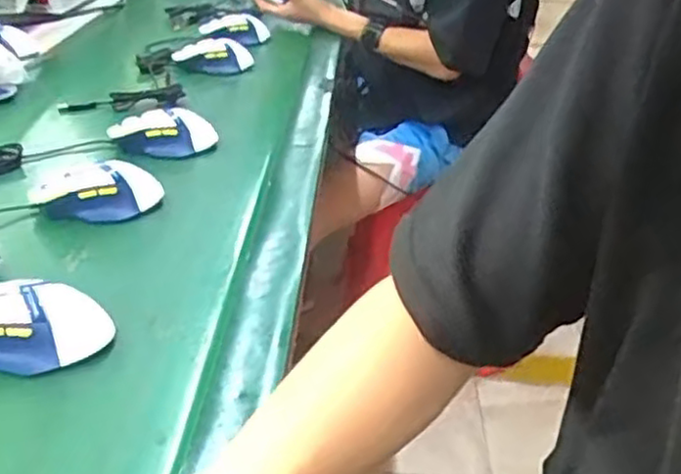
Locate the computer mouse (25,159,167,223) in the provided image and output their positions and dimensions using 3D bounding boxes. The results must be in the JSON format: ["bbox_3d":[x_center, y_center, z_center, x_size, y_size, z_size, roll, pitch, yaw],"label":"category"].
[{"bbox_3d":[-0.235,-0.045,0.690,0.122,0.043,0.059,-6,33,-14],"label":"computer mouse"}]

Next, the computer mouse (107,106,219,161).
[{"bbox_3d":[-0.205,-0.122,0.825,0.121,0.039,0.060,-8,33,-17],"label":"computer mouse"}]

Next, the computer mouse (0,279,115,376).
[{"bbox_3d":[-0.232,0.060,0.512,0.120,0.040,0.063,5,32,4],"label":"computer mouse"}]

